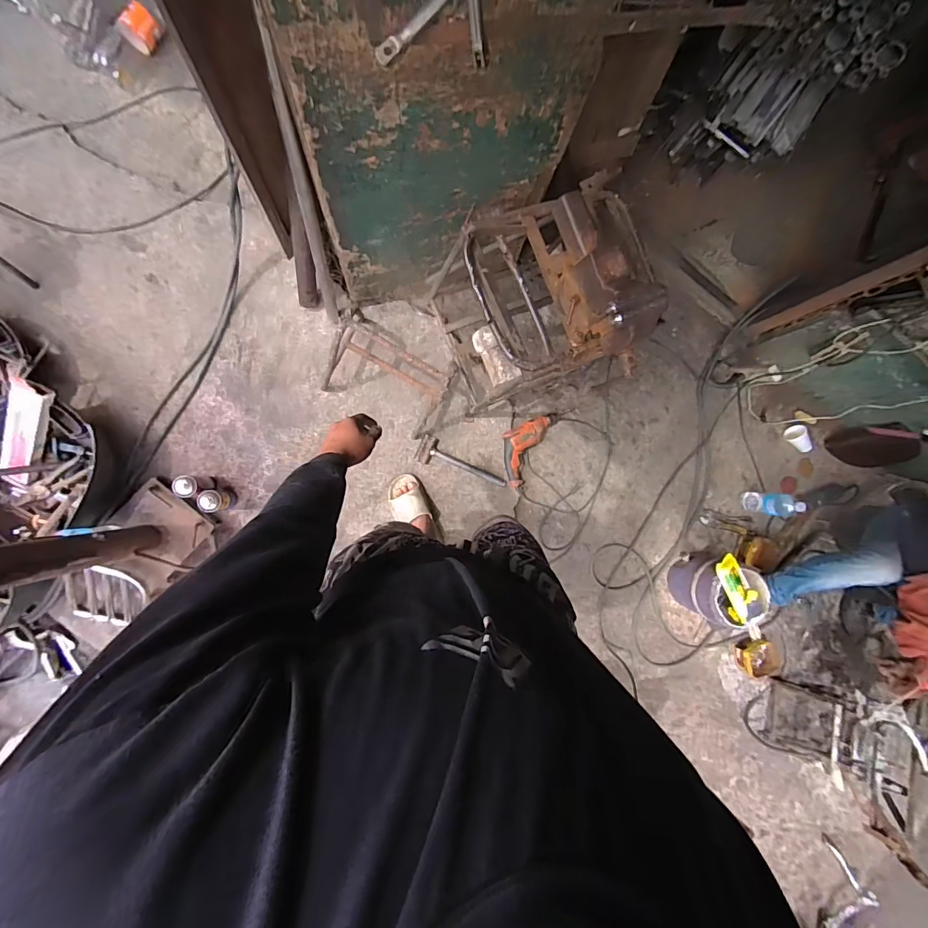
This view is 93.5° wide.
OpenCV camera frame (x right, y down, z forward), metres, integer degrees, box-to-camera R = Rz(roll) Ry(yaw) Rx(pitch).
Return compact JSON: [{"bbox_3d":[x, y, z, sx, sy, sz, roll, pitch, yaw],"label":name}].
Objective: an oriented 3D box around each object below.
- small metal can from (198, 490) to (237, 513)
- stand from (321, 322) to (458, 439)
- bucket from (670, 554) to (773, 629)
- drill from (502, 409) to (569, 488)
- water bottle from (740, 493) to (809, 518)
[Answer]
[{"bbox_3d":[-0.754,0.112,1.344,0.078,0.168,0.069,-12,89,-9],"label":"small metal can"},{"bbox_3d":[-0.240,-0.281,1.376,0.370,0.287,0.254,29,84,-6],"label":"stand"},{"bbox_3d":[0.882,0.445,1.544,0.191,0.270,0.203,0,88,-9],"label":"bucket"},{"bbox_3d":[0.231,-0.089,1.580,0.165,0.082,0.340,31,83,-7],"label":"drill"},{"bbox_3d":[1.109,0.145,1.578,0.070,0.224,0.081,12,86,-8],"label":"water bottle"}]

